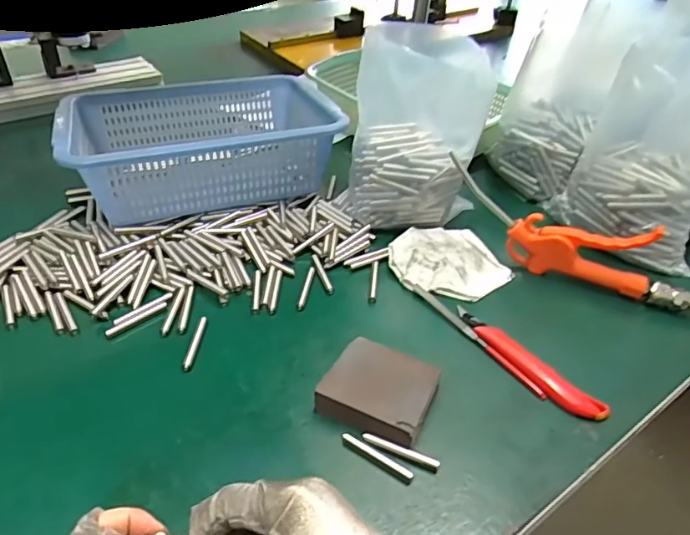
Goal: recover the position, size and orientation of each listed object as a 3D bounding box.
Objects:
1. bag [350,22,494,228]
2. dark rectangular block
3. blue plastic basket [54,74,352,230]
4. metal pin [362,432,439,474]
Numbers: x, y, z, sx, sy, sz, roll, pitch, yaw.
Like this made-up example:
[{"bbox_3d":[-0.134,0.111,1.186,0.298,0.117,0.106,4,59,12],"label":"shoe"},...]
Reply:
[{"bbox_3d":[0.076,-0.138,0.560,0.129,0.213,0.090,3,39,-1],"label":"bag"},{"bbox_3d":[0.027,0.098,0.414,0.079,0.025,0.073,20,42,19],"label":"dark rectangular block"},{"bbox_3d":[-0.177,-0.149,0.648,0.293,0.103,0.230,-12,42,-18],"label":"blue plastic basket"},{"bbox_3d":[0.040,0.135,0.385,0.058,0.006,0.008,18,42,17],"label":"metal pin"}]

